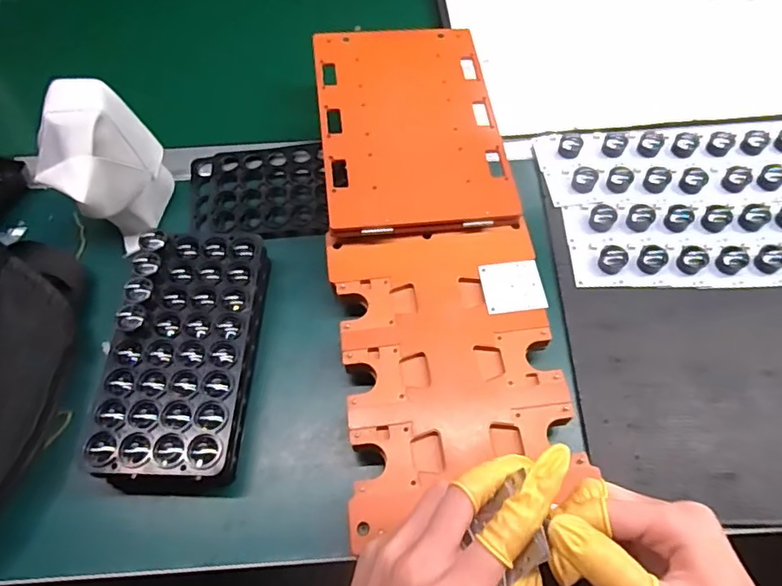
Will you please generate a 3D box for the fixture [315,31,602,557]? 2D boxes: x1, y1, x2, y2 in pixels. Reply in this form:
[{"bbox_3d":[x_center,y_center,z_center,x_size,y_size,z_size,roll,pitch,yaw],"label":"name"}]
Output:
[{"bbox_3d":[0.030,-0.055,0.451,0.159,0.023,0.436,-6,67,-5],"label":"fixture"}]

